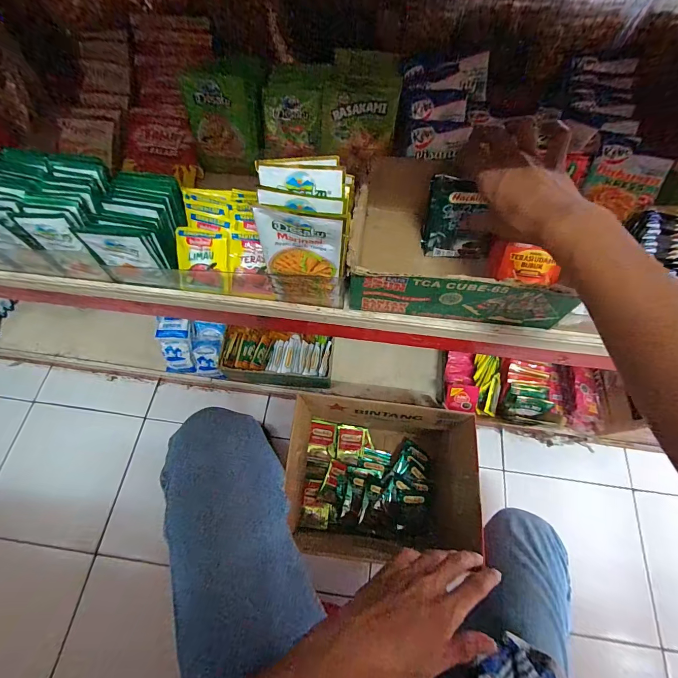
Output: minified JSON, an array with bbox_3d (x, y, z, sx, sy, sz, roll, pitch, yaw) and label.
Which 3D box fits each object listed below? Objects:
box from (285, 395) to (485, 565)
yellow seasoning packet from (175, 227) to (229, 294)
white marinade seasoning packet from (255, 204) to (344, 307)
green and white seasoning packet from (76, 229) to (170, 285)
[{"bbox_3d":[0.072,0.273,0.685,0.312,0.265,0.237,6,67,3],"label":"box"},{"bbox_3d":[-0.174,-0.099,0.436,0.065,0.010,0.075,8,110,8],"label":"yellow seasoning packet"},{"bbox_3d":[-0.038,-0.077,0.364,0.079,0.150,0.007,7,67,3],"label":"white marinade seasoning packet"},{"bbox_3d":[-0.255,-0.095,0.408,0.078,0.092,0.011,5,67,3],"label":"green and white seasoning packet"}]

